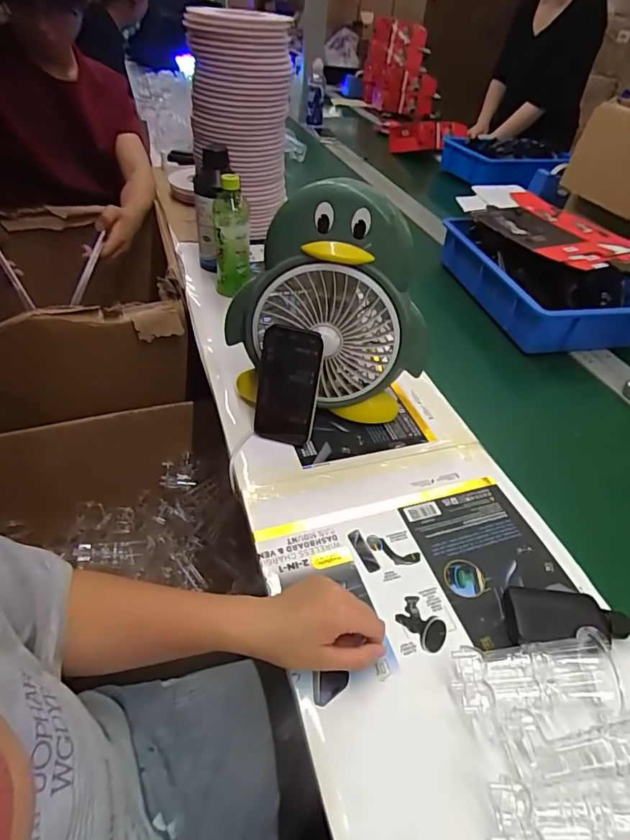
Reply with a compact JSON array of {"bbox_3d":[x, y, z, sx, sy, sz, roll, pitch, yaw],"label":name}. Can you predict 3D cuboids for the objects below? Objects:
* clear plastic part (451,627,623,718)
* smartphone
[{"bbox_3d":[0.191,0.225,0.414,0.127,0.050,0.056,1,43,-6],"label":"clear plastic part"},{"bbox_3d":[-0.036,-0.042,0.604,0.077,0.152,0.009,13,27,11],"label":"smartphone"}]

